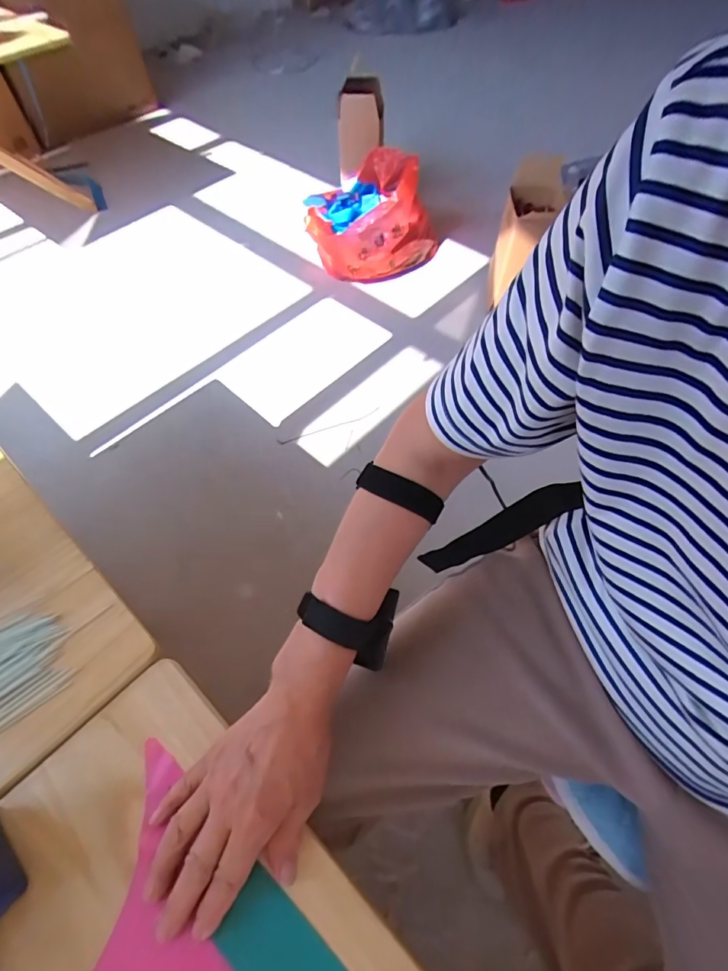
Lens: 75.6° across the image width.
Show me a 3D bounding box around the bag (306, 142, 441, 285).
[{"bbox_3d":[0.025,-0.878,1.509,0.361,0.315,0.338,-36,64,-21],"label":"bag"}]

